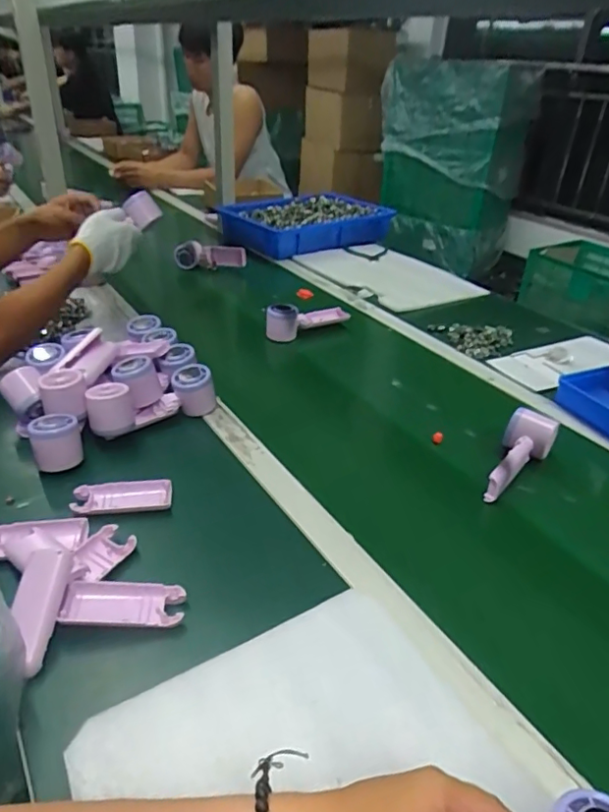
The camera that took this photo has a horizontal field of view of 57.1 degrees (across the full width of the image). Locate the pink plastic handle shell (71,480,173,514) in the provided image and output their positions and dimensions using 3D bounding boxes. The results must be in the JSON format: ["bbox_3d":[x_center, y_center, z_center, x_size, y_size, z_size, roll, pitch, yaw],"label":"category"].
[{"bbox_3d":[-0.207,0.104,0.638,0.107,0.014,0.044,-3,33,-9],"label":"pink plastic handle shell"}]

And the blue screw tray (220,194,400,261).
[{"bbox_3d":[-0.003,-0.505,1.547,0.449,0.077,0.311,-15,36,-25],"label":"blue screw tray"}]

